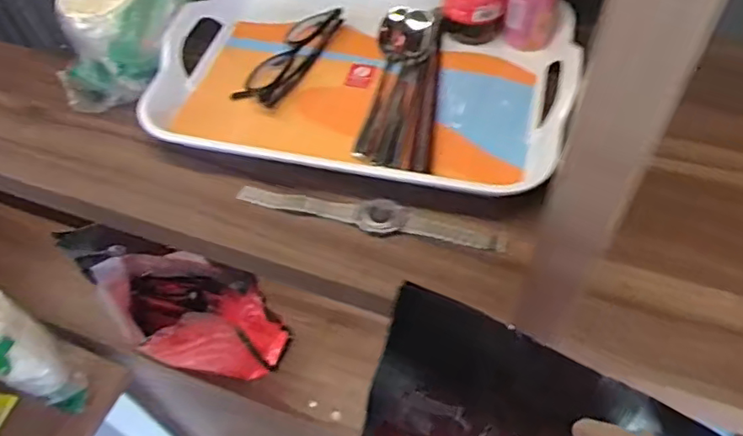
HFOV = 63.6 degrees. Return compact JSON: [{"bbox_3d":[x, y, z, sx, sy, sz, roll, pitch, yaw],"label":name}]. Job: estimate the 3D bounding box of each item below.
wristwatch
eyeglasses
[{"bbox_3d":[-0.006,-0.004,0.471,0.213,0.010,0.030,13,55,13],"label":"wristwatch"},{"bbox_3d":[-0.076,-0.154,0.568,0.047,0.019,0.137,20,57,18],"label":"eyeglasses"}]

